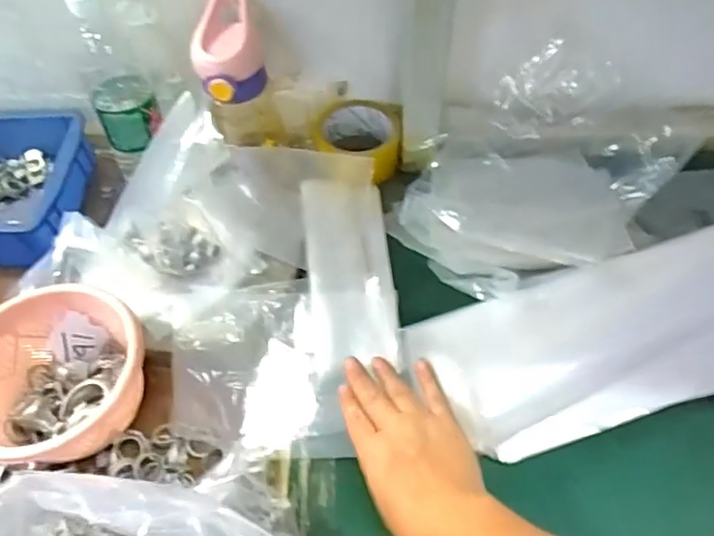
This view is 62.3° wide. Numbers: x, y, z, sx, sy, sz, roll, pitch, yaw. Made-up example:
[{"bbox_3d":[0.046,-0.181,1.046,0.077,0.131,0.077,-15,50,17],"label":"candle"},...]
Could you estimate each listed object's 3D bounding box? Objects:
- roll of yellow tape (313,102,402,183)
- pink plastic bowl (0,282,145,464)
[{"bbox_3d":[0.002,-0.142,0.670,0.100,0.048,0.093,-1,53,1],"label":"roll of yellow tape"},{"bbox_3d":[-0.249,0.094,0.497,0.141,0.079,0.146,10,55,10],"label":"pink plastic bowl"}]

